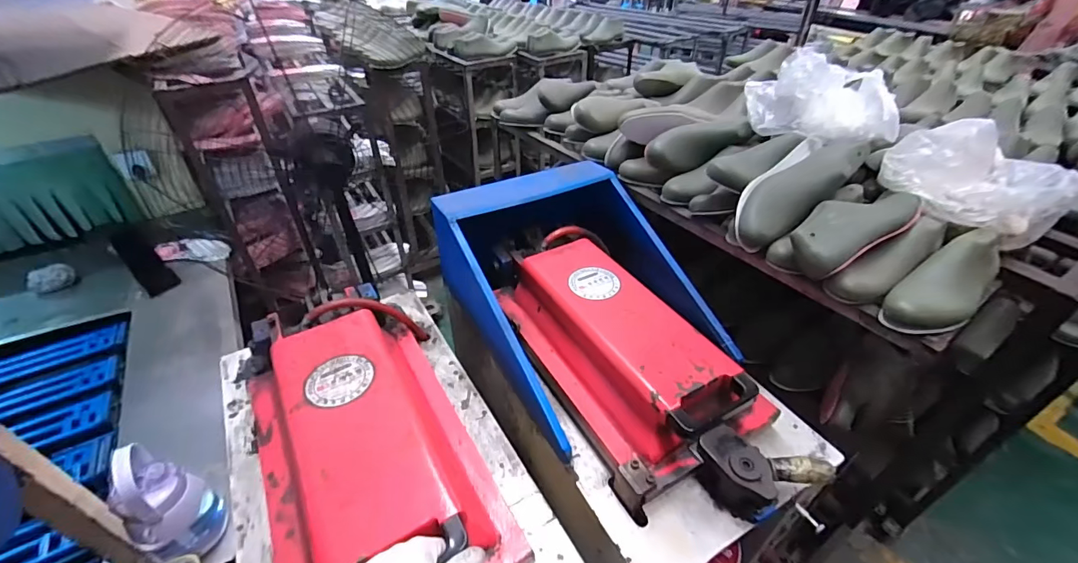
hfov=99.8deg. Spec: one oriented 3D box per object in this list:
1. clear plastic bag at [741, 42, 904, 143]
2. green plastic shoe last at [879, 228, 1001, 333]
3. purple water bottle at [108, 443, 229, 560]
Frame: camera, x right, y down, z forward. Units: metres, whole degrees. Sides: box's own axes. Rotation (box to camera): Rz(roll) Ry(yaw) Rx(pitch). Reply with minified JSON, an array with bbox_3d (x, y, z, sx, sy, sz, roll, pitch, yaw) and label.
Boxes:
[{"bbox_3d":[0.527,-0.352,0.867,0.135,0.125,0.271,-13,40,-19],"label":"clear plastic bag"},{"bbox_3d":[0.618,-0.003,0.682,0.247,0.080,0.093,-24,45,-31],"label":"green plastic shoe last"},{"bbox_3d":[-0.584,0.343,0.709,0.097,0.231,0.107,22,41,24],"label":"purple water bottle"}]

